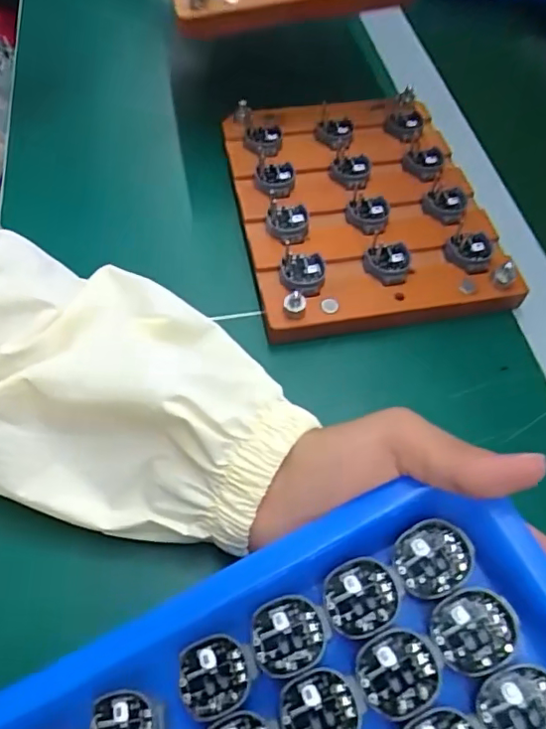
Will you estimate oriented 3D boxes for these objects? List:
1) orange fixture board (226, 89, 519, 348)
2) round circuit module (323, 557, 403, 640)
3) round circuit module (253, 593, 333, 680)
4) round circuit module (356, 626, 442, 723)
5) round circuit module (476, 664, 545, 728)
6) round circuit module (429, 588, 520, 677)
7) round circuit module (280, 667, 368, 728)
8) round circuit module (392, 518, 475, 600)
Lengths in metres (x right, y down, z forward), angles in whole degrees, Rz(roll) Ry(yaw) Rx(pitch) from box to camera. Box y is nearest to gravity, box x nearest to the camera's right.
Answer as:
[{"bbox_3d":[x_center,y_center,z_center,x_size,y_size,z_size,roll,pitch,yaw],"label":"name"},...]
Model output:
[{"bbox_3d":[0.053,-0.105,0.349,0.145,0.022,0.183,-10,61,-4],"label":"orange fixture board"},{"bbox_3d":[0.033,0.085,0.203,0.028,0.005,0.025,-14,62,-7],"label":"round circuit module"},{"bbox_3d":[0.006,0.098,0.201,0.028,0.004,0.024,-23,63,-11],"label":"round circuit module"},{"bbox_3d":[0.043,0.105,0.189,0.025,0.005,0.028,36,67,19],"label":"round circuit module"},{"bbox_3d":[0.081,0.111,0.176,0.028,0.005,0.025,-8,61,-4],"label":"round circuit module"},{"bbox_3d":[0.070,0.092,0.191,0.028,0.008,0.025,-28,64,-14],"label":"round circuit module"},{"bbox_3d":[0.016,0.119,0.188,0.024,0.005,0.029,33,66,18],"label":"round circuit module"},{"bbox_3d":[0.059,0.071,0.205,0.028,0.006,0.025,-29,64,-14],"label":"round circuit module"}]

